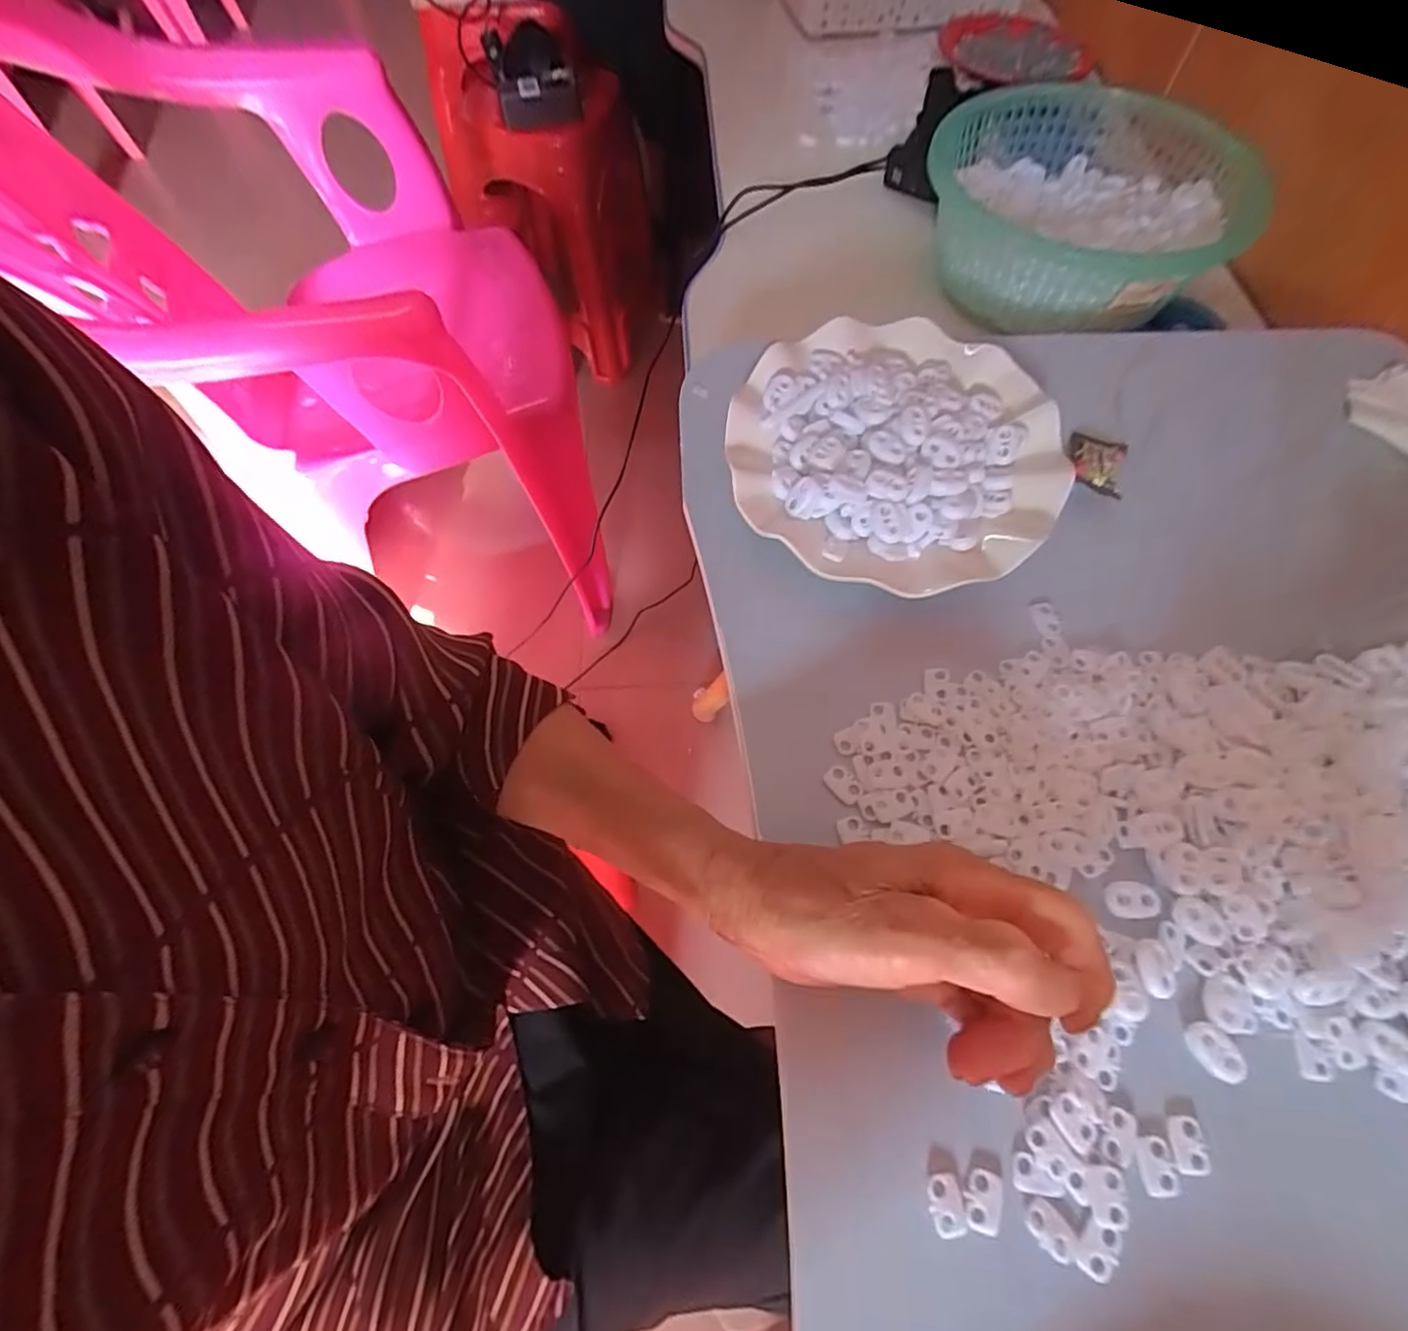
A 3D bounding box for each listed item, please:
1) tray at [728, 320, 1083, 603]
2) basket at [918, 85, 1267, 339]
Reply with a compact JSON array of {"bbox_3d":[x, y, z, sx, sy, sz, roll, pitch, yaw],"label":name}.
[{"bbox_3d":[0.104,-0.116,0.342,0.171,0.029,0.169,-38,70,-17],"label":"tray"},{"bbox_3d":[0.277,-0.347,0.474,0.197,0.085,0.202,0,64,0],"label":"basket"}]

